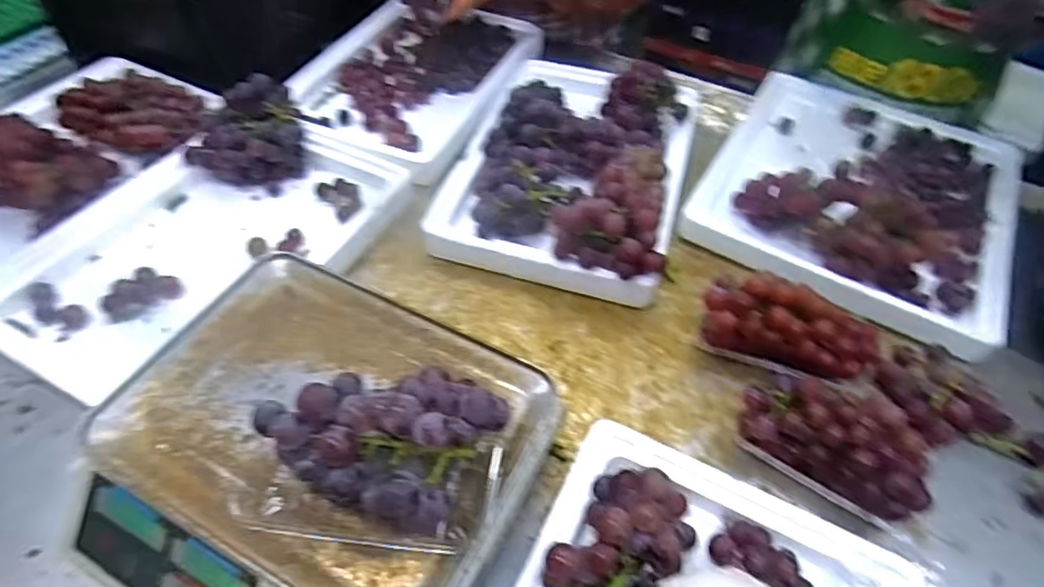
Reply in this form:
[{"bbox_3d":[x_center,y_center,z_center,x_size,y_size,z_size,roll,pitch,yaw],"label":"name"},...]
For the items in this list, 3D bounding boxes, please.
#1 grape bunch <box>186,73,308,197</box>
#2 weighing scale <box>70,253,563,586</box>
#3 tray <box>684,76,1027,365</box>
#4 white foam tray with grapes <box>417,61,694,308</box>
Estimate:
[{"bbox_3d":[-0.370,-0.216,0.798,0.112,0.111,0.154,38,59,26],"label":"grape bunch"},{"bbox_3d":[-0.175,0.149,0.503,0.332,0.108,0.296,22,53,15],"label":"weighing scale"},{"bbox_3d":[0.480,-0.162,0.824,0.386,0.094,0.442,26,54,18],"label":"tray"},{"bbox_3d":[0.082,-0.212,0.824,0.310,0.105,0.450,17,52,11],"label":"white foam tray with grapes"}]

